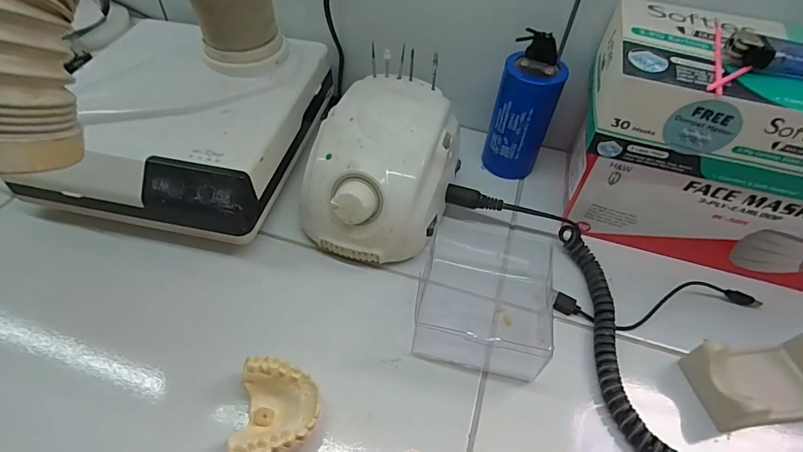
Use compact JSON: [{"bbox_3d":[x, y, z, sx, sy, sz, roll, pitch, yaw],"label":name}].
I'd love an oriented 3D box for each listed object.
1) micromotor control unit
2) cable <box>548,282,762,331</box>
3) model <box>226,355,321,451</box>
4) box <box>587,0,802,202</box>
[{"bbox_3d":[-0.012,-0.047,0.346,0.103,0.083,0.141,16,51,9],"label":"micromotor control unit"},{"bbox_3d":[0.188,0.058,0.317,0.153,0.013,0.032,0,50,-5],"label":"cable"},{"bbox_3d":[-0.069,0.106,0.248,0.044,0.020,0.056,2,50,-2],"label":"model"},{"bbox_3d":[0.236,-0.084,0.289,0.220,0.067,0.106,15,50,8],"label":"box"}]

